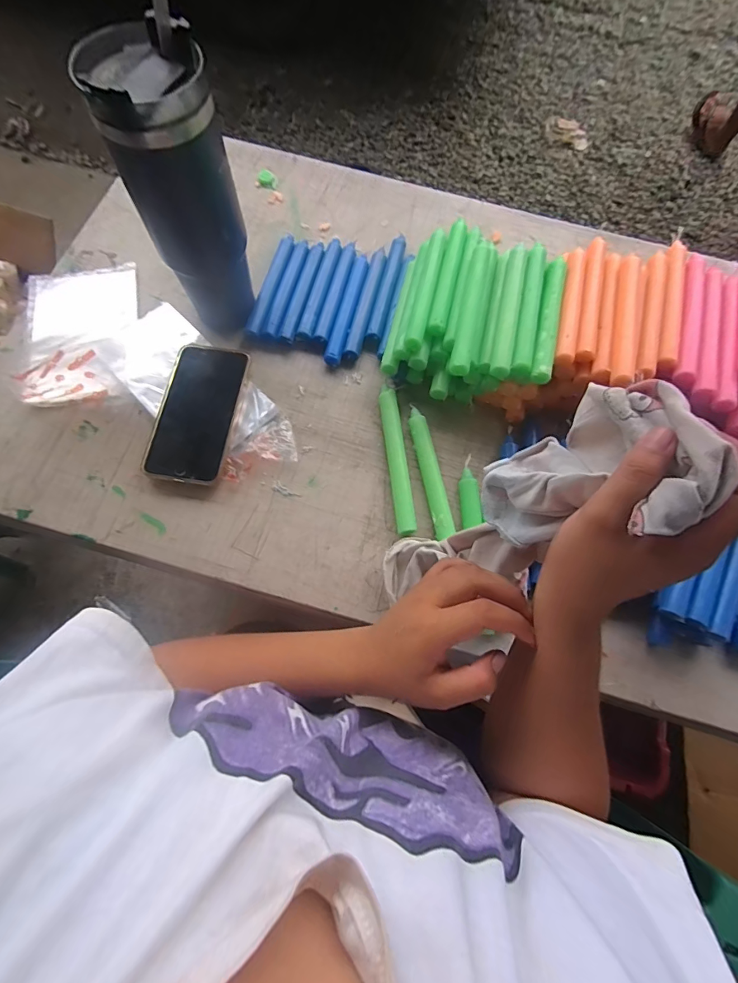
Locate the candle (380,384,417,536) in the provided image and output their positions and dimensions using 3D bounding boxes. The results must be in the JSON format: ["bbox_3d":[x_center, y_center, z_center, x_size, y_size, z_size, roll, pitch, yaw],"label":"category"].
[{"bbox_3d":[0.028,-0.036,0.445,0.019,0.017,0.164,-6,72,-4],"label":"candle"}]

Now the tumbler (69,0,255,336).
[{"bbox_3d":[-0.165,-0.260,0.395,0.082,0.240,0.085,-23,74,-10],"label":"tumbler"}]

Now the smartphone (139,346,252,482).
[{"bbox_3d":[-0.180,-0.081,0.447,0.082,0.018,0.152,7,71,0],"label":"smartphone"}]

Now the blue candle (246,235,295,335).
[{"bbox_3d":[-0.115,-0.250,0.513,0.020,0.017,0.151,13,71,2],"label":"blue candle"}]

